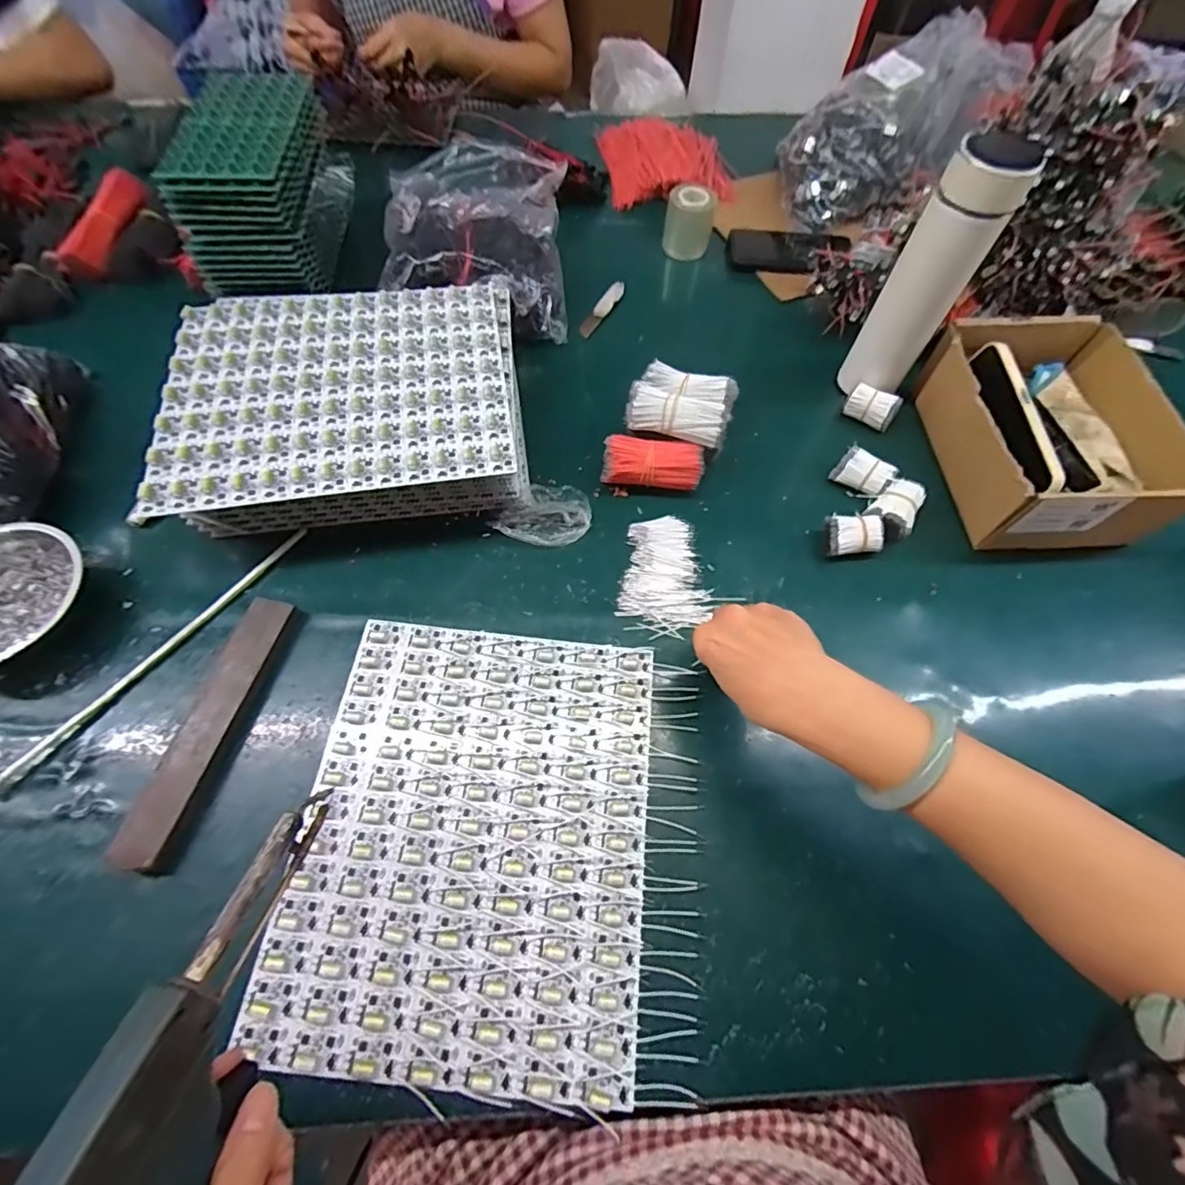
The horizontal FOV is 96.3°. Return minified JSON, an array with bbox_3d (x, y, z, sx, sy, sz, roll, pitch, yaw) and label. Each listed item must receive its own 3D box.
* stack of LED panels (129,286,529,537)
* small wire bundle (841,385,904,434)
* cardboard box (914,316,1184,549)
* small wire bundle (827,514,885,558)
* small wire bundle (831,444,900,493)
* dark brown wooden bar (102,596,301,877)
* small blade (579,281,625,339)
[{"bbox_3d":[-0.215,-0.167,0.490,0.291,0.076,0.231,-6,64,-6],"label":"stack of LED panels"},{"bbox_3d":[0.291,-0.192,0.551,0.052,0.029,0.027,20,64,7],"label":"small wire bundle"},{"bbox_3d":[0.428,-0.155,0.499,0.162,0.087,0.209,0,63,-3],"label":"cardboard box"},{"bbox_3d":[0.236,-0.052,0.483,0.047,0.027,0.034,-3,63,-4],"label":"small wire bundle"},{"bbox_3d":[0.263,-0.116,0.517,0.049,0.028,0.029,32,66,13],"label":"small wire bundle"},{"bbox_3d":[-0.285,0.098,0.397,0.036,0.020,0.198,14,63,4],"label":"dark brown wooden bar"},{"bbox_3d":[0.012,-0.338,0.632,0.017,0.009,0.109,26,65,10],"label":"small blade"}]

